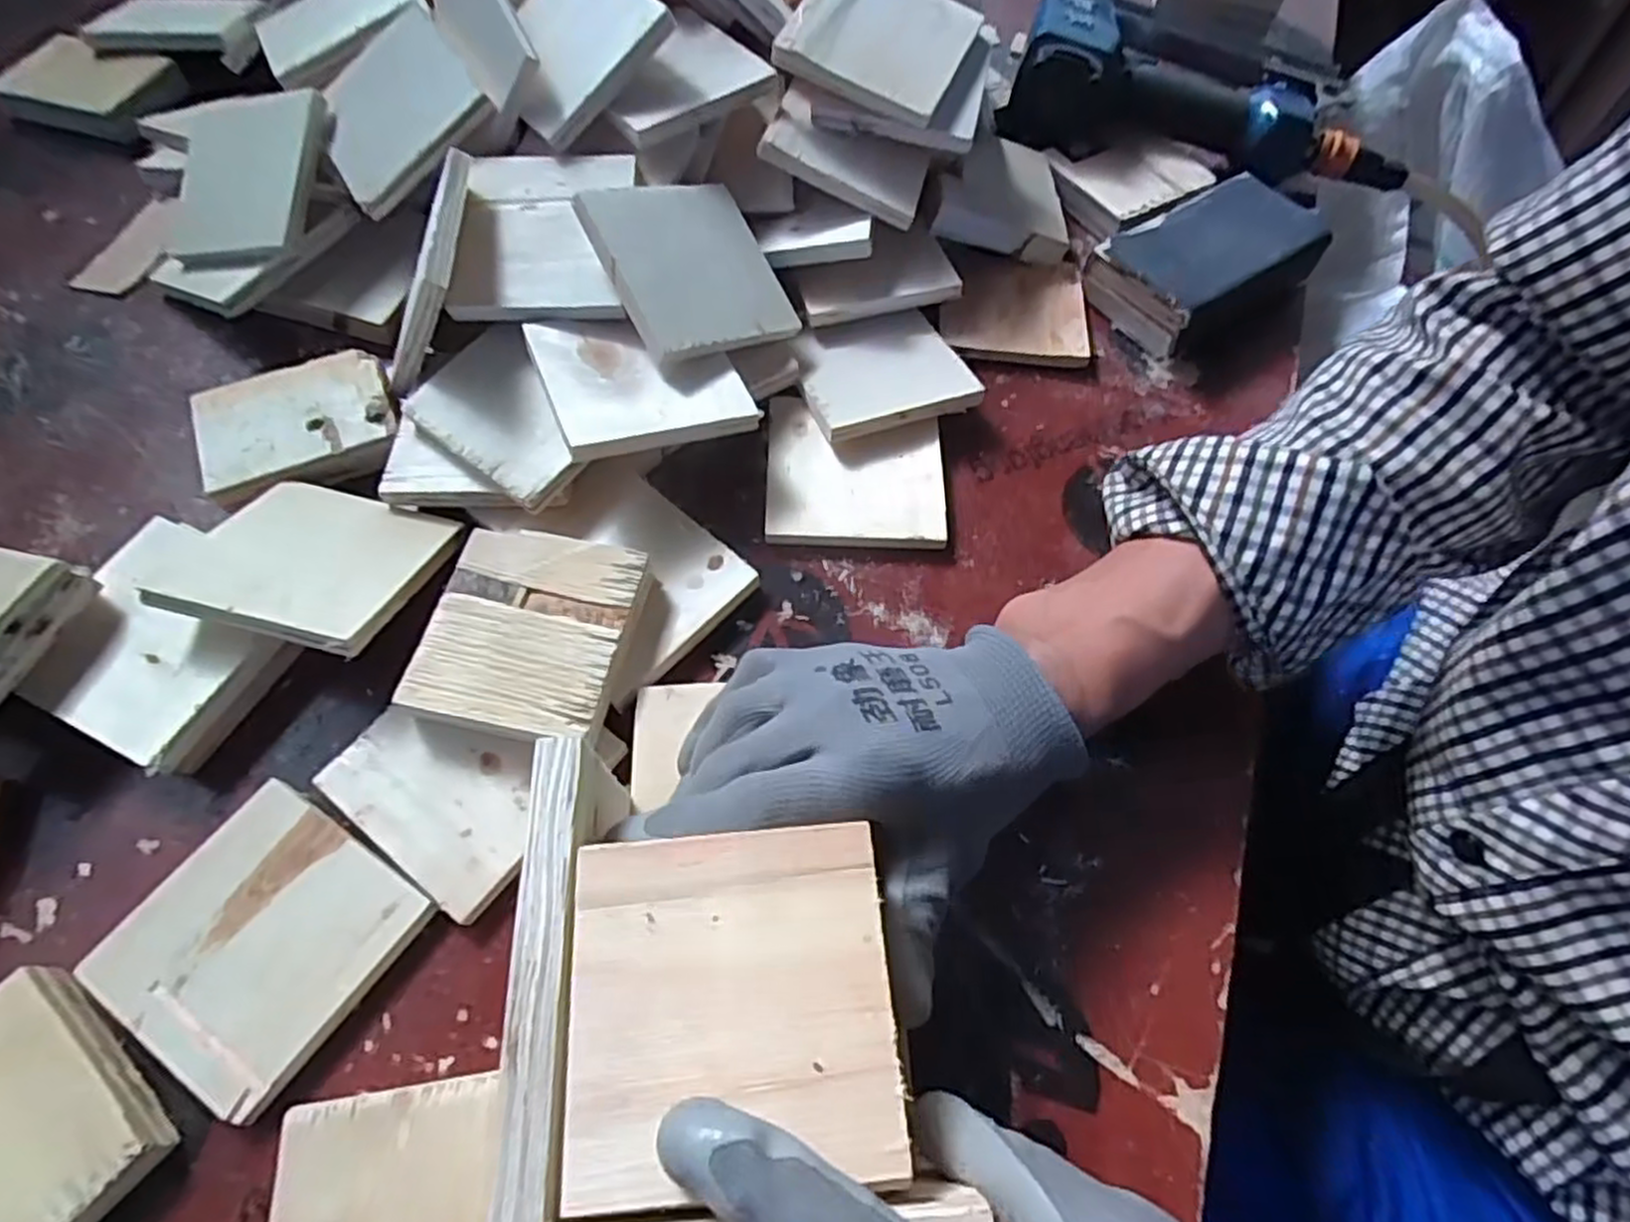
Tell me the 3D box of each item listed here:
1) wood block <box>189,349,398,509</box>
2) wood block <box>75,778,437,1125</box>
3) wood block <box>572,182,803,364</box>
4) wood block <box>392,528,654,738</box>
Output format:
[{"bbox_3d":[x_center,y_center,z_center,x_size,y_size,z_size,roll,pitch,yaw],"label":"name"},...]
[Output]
[{"bbox_3d":[-0.263,-0.093,0.402,0.092,0.022,0.070,-22,64,-13],"label":"wood block"},{"bbox_3d":[-0.210,0.124,0.298,0.091,0.006,0.091,31,65,15],"label":"wood block"},{"bbox_3d":[-0.059,-0.172,0.398,0.097,0.014,0.086,-26,91,-40],"label":"wood block"},{"bbox_3d":[-0.122,0.011,0.343,0.082,0.023,0.090,11,61,5],"label":"wood block"}]

